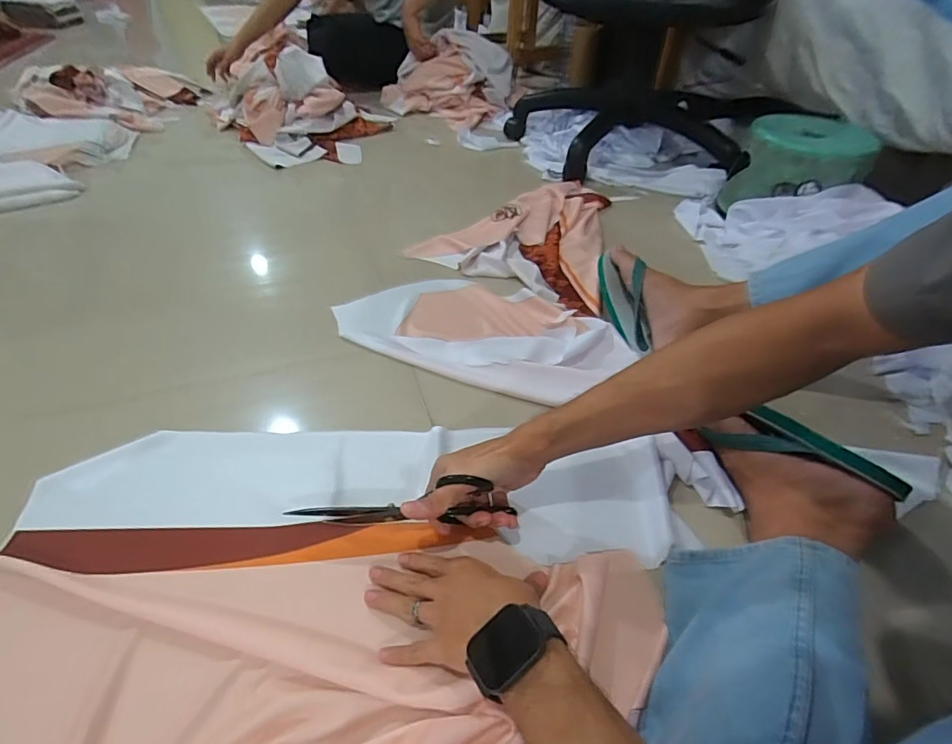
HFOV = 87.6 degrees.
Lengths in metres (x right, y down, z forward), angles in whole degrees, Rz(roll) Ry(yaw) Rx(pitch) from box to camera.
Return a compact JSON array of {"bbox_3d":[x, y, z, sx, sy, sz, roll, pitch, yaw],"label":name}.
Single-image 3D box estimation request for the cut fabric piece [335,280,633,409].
[{"bbox_3d":[0.006,-0.070,0.747,0.410,0.034,0.224,23,48,20],"label":"cut fabric piece"}]

